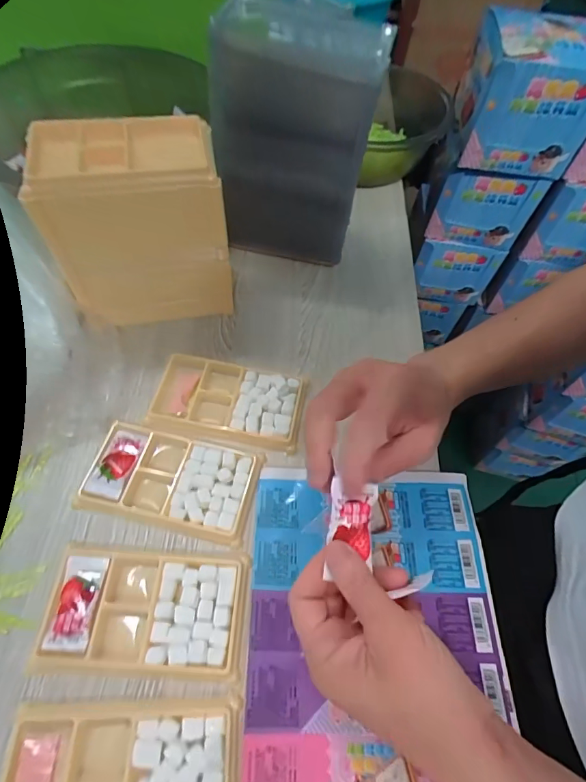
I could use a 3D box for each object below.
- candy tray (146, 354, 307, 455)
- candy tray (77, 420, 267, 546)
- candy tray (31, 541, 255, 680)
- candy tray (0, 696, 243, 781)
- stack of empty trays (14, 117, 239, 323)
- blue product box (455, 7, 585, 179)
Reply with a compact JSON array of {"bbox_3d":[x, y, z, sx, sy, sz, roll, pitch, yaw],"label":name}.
[{"bbox_3d":[-0.058,0.008,0.374,0.132,0.012,0.073,9,58,3],"label":"candy tray"},{"bbox_3d":[-0.098,0.070,0.334,0.134,0.010,0.075,12,58,4],"label":"candy tray"},{"bbox_3d":[-0.100,0.149,0.287,0.134,0.009,0.077,4,58,-1],"label":"candy tray"},{"bbox_3d":[-0.100,0.223,0.237,0.135,0.011,0.075,0,58,-3],"label":"candy tray"},{"bbox_3d":[-0.132,-0.140,0.374,0.134,0.152,0.076,-10,59,-9],"label":"stack of empty trays"},{"bbox_3d":[0.313,-0.400,0.560,0.150,0.130,0.169,8,58,2],"label":"blue product box"}]

